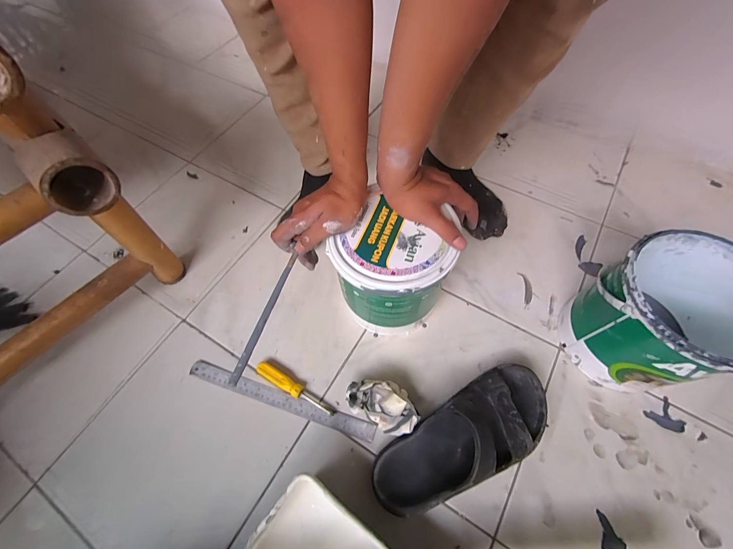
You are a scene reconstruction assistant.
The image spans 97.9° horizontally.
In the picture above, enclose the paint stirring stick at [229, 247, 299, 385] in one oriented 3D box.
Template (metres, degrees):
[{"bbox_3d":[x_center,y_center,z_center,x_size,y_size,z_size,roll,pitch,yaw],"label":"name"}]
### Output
[{"bbox_3d":[-0.138,0.060,0.429,0.009,0.008,0.181,20,77,13],"label":"paint stirring stick"}]

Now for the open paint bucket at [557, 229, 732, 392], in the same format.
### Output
[{"bbox_3d":[0.422,0.066,0.469,0.185,0.194,0.177,-1,60,2],"label":"open paint bucket"}]

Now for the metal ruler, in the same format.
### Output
[{"bbox_3d":[-0.144,0.204,0.523,0.327,0.010,0.026,16,62,11],"label":"metal ruler"}]

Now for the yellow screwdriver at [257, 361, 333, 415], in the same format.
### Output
[{"bbox_3d":[-0.118,0.188,0.524,0.148,0.019,0.022,27,65,16],"label":"yellow screwdriver"}]

